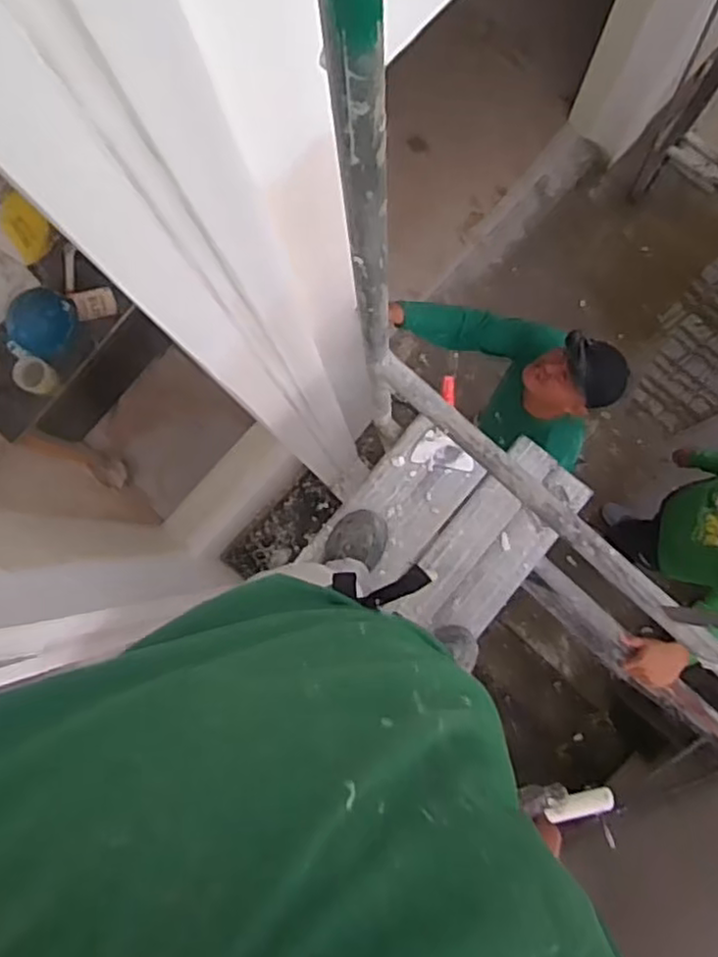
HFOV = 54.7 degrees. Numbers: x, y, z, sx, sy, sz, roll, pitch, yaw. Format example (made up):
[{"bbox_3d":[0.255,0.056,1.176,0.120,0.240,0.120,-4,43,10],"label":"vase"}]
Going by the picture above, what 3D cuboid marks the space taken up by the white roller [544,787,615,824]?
[{"bbox_3d":[0.280,0.411,0.874,0.087,0.027,0.024,-11,83,-15],"label":"white roller"}]

